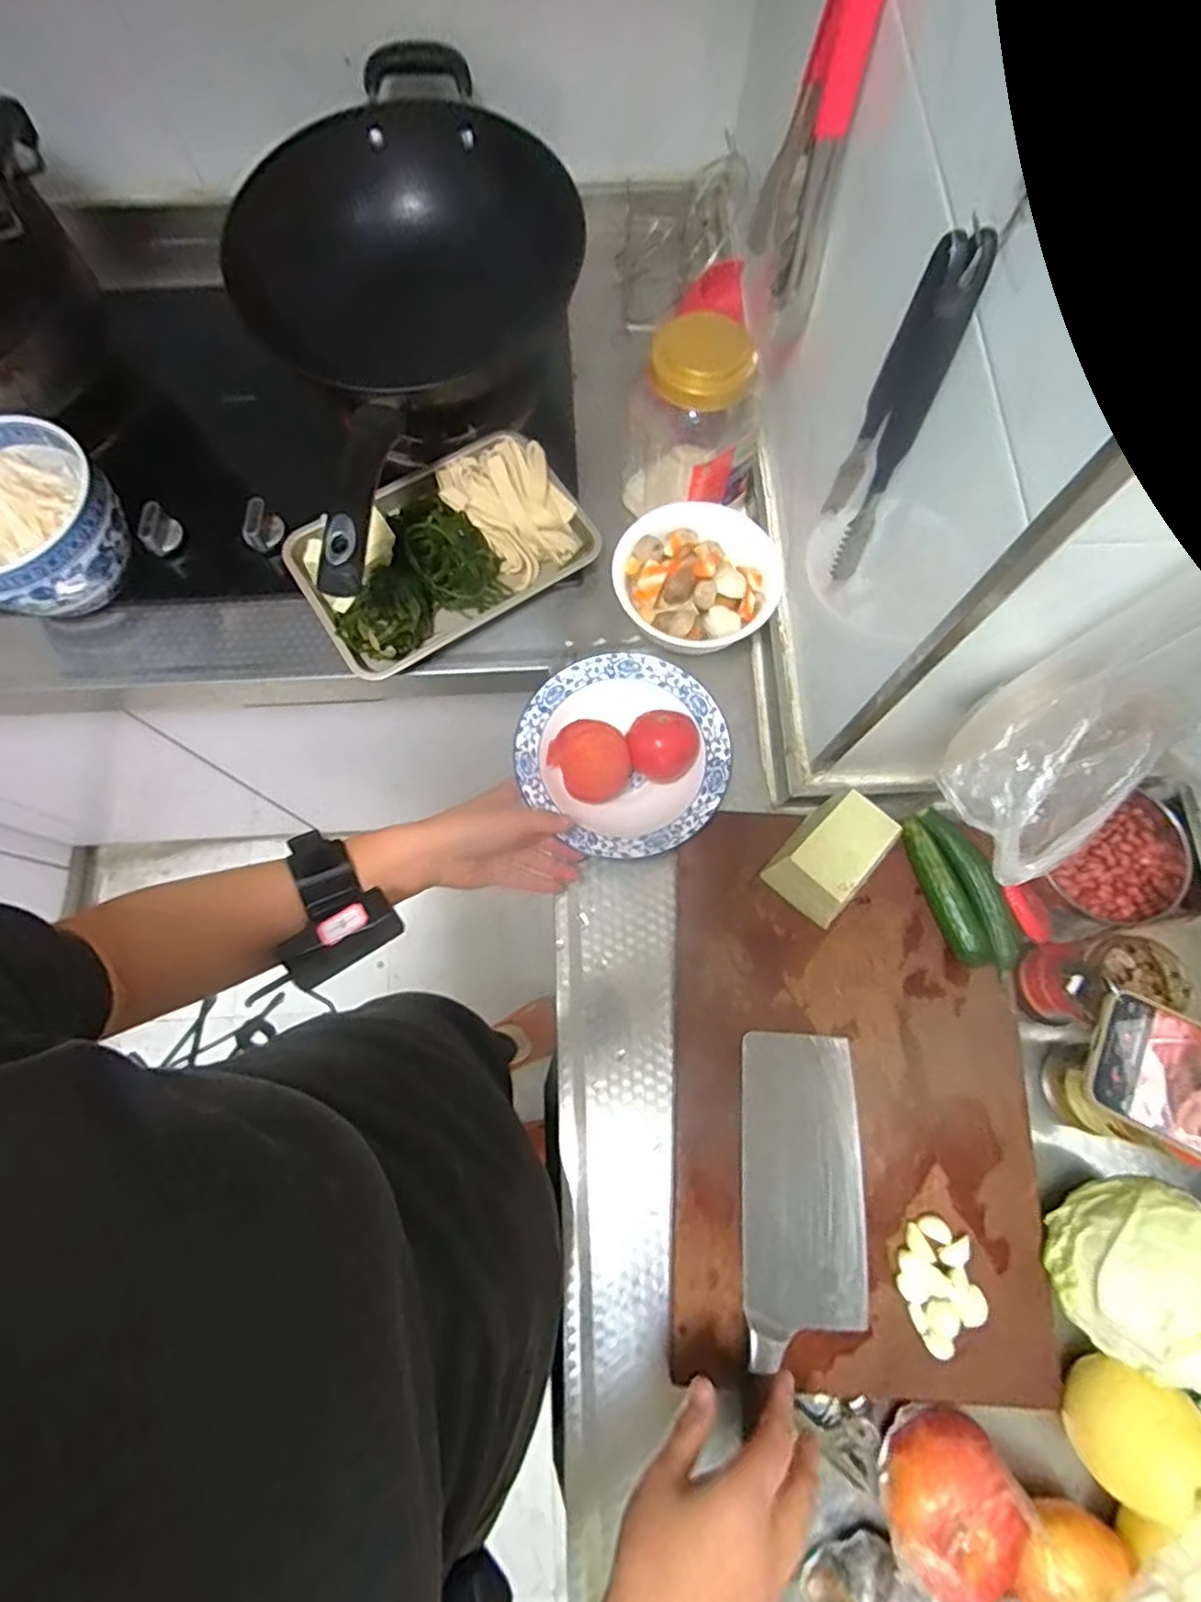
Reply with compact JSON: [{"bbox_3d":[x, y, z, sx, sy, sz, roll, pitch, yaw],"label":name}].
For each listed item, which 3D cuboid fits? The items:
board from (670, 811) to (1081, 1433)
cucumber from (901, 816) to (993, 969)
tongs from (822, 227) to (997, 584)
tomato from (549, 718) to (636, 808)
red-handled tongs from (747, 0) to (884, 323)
[{"bbox_3d":[0.198,0.216,0.504,0.281,0.018,0.398,3,74,1],"label":"board"},{"bbox_3d":[0.272,0.076,0.532,0.028,0.027,0.124,-22,75,-6],"label":"cucumber"},{"bbox_3d":[0.161,-0.209,0.370,0.025,0.189,0.052,4,74,1],"label":"tongs"},{"bbox_3d":[-0.008,-0.031,0.559,0.061,0.065,0.063,0,74,0],"label":"tomato"},{"bbox_3d":[0.144,-0.451,0.432,0.041,0.211,0.075,9,74,3],"label":"red-handled tongs"}]

